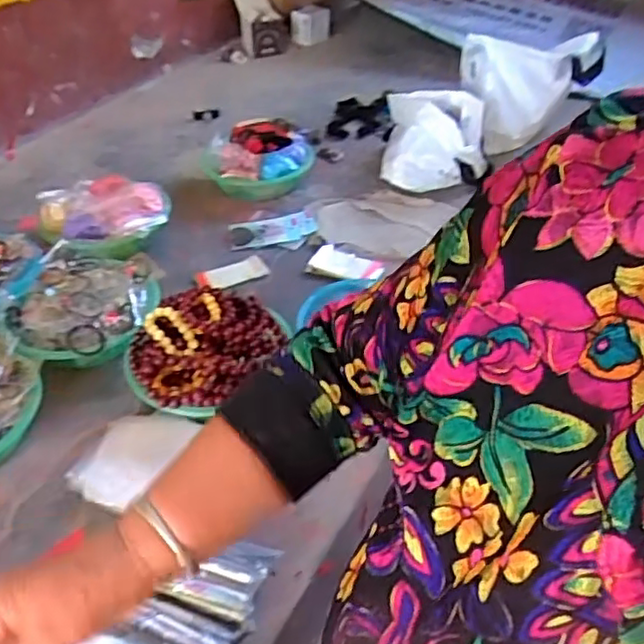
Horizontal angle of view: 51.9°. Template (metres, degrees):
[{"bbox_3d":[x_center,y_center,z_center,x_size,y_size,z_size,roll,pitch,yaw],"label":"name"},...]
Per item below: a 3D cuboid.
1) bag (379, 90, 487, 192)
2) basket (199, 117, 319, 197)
[{"bbox_3d":[0.248,-0.402,1.459,0.215,0.154,0.187,6,41,8],"label":"bag"},{"bbox_3d":[-0.139,-0.375,1.436,0.240,0.127,0.227,-4,40,-3],"label":"basket"}]

